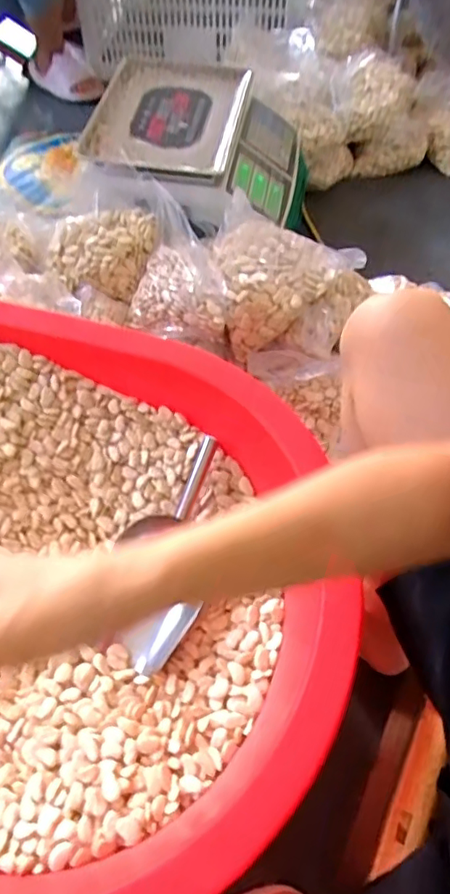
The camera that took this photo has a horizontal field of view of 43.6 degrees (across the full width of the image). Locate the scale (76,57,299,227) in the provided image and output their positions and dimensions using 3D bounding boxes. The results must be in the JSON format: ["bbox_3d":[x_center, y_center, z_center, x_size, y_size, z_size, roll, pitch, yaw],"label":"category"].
[{"bbox_3d":[-0.044,-0.513,0.966,0.336,0.117,0.331,11,57,9],"label":"scale"}]

